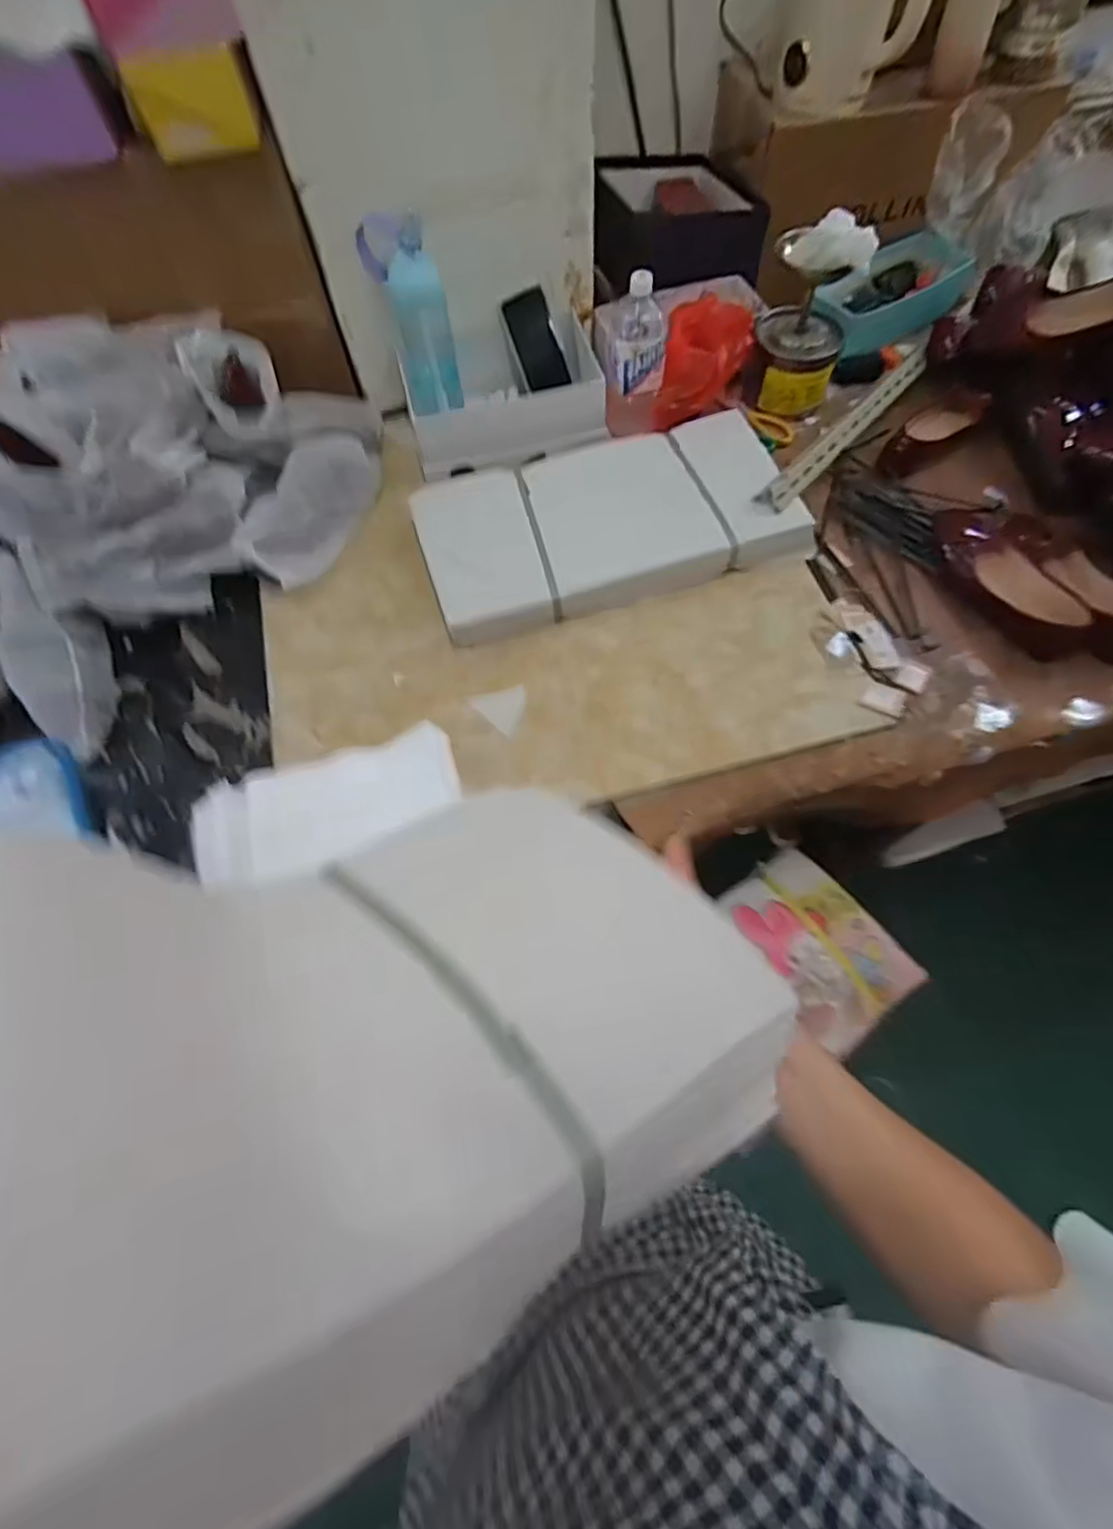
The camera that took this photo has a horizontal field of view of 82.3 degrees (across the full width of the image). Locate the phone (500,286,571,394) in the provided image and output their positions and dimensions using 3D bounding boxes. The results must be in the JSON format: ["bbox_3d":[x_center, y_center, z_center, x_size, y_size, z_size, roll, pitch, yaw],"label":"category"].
[{"bbox_3d":[-0.033,-0.691,1.043,0.075,0.148,0.010,-12,49,14],"label":"phone"}]

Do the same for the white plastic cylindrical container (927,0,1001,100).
[{"bbox_3d":[0.604,-1.106,0.923,0.088,0.167,0.102,17,67,11],"label":"white plastic cylindrical container"}]

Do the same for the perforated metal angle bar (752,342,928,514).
[{"bbox_3d":[0.471,-0.546,1.001,0.047,0.027,0.521,39,73,18],"label":"perforated metal angle bar"}]

